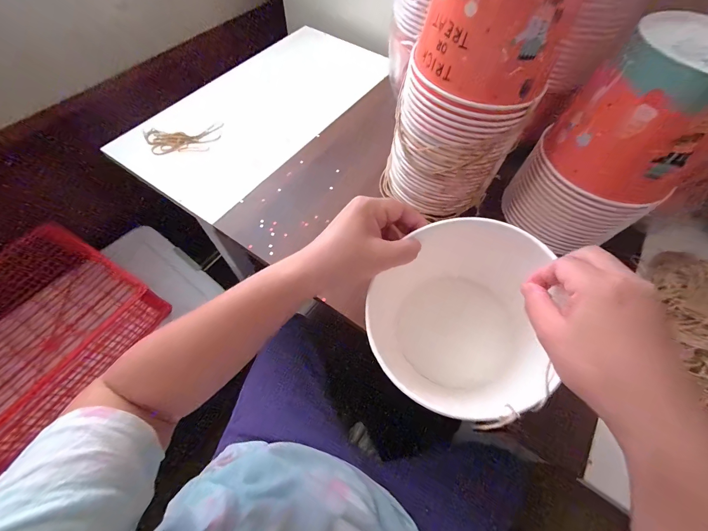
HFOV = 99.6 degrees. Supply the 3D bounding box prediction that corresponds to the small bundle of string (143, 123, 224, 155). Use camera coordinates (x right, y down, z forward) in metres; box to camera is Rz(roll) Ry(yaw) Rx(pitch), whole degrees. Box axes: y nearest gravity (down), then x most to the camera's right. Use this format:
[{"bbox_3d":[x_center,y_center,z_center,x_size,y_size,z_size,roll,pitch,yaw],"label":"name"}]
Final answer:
[{"bbox_3d":[-0.315,-0.233,0.549,0.134,0.013,0.067,-9,62,-7],"label":"small bundle of string"}]

